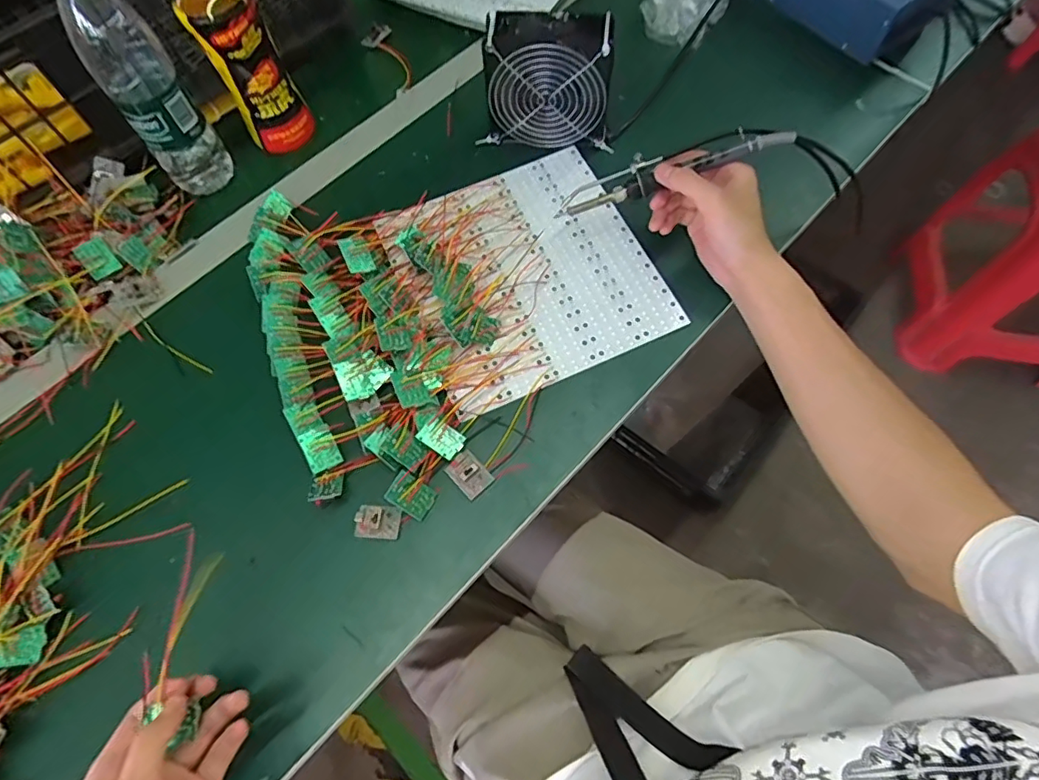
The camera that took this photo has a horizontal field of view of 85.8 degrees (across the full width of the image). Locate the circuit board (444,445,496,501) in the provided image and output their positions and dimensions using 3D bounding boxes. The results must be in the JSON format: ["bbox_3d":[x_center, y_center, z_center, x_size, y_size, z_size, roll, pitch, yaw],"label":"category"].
[{"bbox_3d":[-0.042,0.068,0.459,0.036,0.009,0.027,42,74,19],"label":"circuit board"}]

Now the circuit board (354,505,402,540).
[{"bbox_3d":[-0.113,0.105,0.447,0.036,0.012,0.026,5,66,5],"label":"circuit board"}]

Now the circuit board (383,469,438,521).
[{"bbox_3d":[-0.086,0.084,0.448,0.037,0.004,0.027,36,71,-12],"label":"circuit board"}]

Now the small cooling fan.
[{"bbox_3d":[0.028,-0.298,0.549,0.127,0.121,0.045,7,66,6],"label":"small cooling fan"}]

